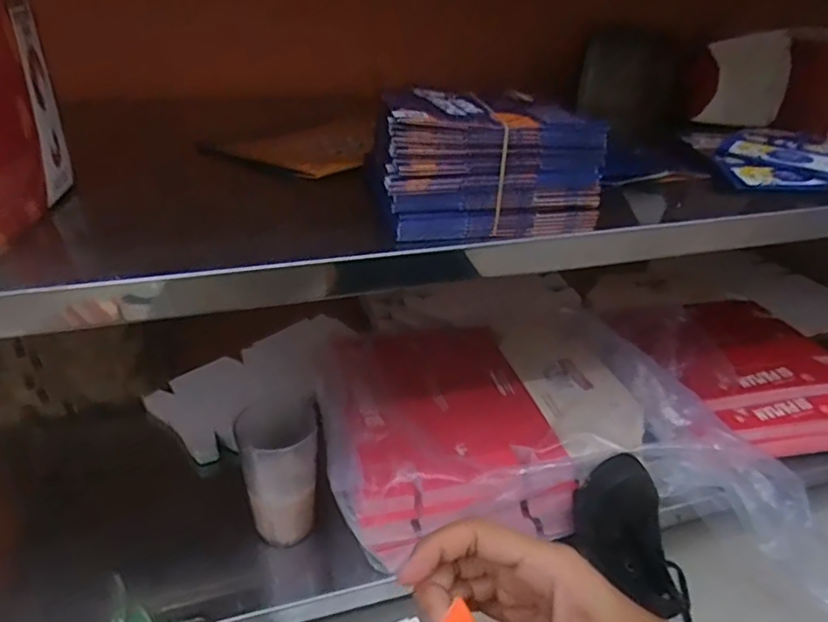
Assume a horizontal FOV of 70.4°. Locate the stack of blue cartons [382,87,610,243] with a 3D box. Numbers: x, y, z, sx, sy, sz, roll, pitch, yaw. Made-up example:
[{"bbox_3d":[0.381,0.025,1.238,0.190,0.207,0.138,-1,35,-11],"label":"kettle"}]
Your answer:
[{"bbox_3d":[0.055,-0.126,0.481,0.164,0.088,0.129,-3,30,-9],"label":"stack of blue cartons"}]

